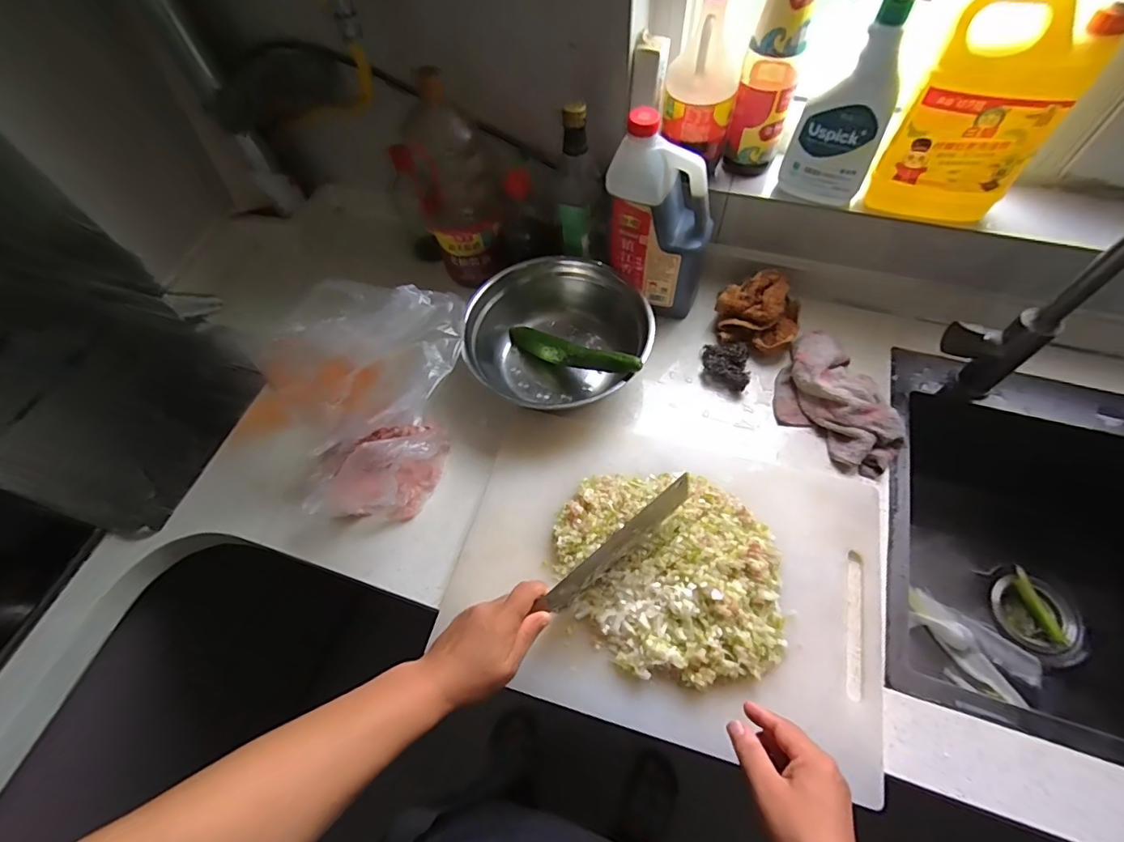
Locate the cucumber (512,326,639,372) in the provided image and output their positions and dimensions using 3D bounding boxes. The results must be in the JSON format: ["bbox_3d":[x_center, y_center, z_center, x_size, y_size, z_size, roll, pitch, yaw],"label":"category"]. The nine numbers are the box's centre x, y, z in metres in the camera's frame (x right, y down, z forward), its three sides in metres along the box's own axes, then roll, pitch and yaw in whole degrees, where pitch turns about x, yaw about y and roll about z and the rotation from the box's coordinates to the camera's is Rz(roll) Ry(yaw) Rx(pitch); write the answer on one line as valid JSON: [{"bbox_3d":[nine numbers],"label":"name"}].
[{"bbox_3d":[0.009,-0.096,0.695,0.246,0.035,0.028,21,61,41],"label":"cucumber"}]

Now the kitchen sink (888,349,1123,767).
[{"bbox_3d":[0.729,0.222,0.672,0.637,0.259,0.471,14,62,12],"label":"kitchen sink"}]

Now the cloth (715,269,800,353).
[{"bbox_3d":[0.290,-0.161,0.731,0.119,0.075,0.103,16,63,13],"label":"cloth"}]

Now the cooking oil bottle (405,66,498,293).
[{"bbox_3d":[-0.152,-0.335,0.717,0.111,0.286,0.100,-19,61,-7],"label":"cooking oil bottle"}]

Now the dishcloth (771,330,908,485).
[{"bbox_3d":[0.376,-0.032,0.662,0.138,0.041,0.194,-37,64,-16],"label":"dishcloth"}]

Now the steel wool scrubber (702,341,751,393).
[{"bbox_3d":[0.237,-0.080,0.715,0.066,0.034,0.075,10,62,10],"label":"steel wool scrubber"}]

